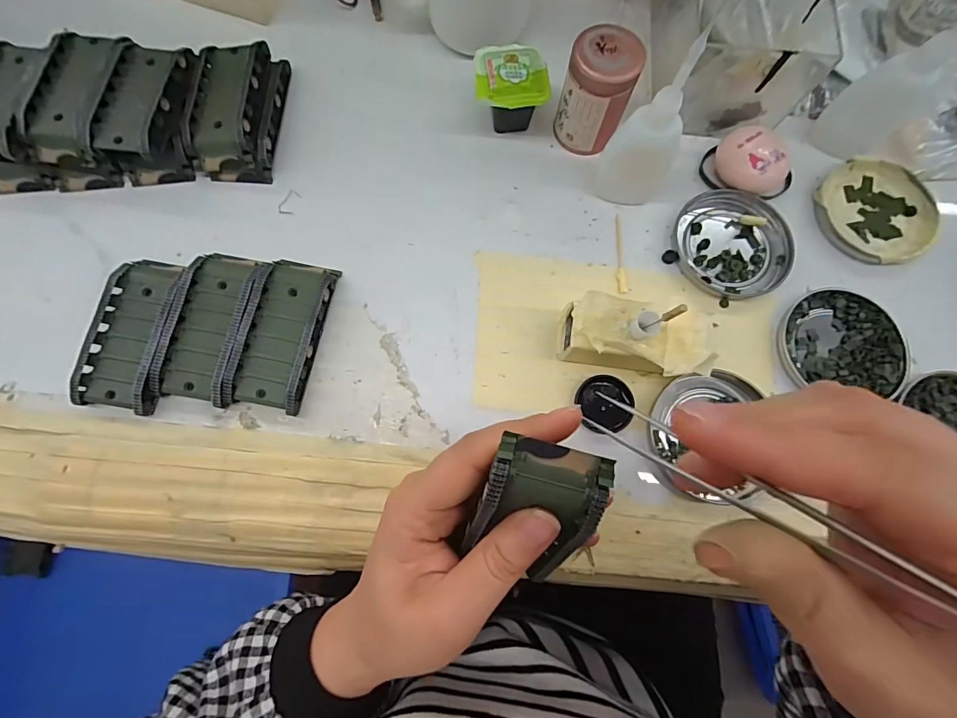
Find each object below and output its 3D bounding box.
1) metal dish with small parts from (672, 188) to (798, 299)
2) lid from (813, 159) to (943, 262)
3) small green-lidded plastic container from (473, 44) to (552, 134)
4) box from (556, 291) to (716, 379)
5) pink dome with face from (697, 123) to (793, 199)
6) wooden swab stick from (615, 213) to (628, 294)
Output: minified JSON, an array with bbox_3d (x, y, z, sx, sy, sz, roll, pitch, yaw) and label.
[{"bbox_3d":[0.176,-0.080,0.306,0.080,0.007,0.075,0,76,-1],"label":"metal dish with small parts"},{"bbox_3d":[0.283,-0.107,0.313,0.080,0.007,0.078,0,76,-1],"label":"lid"},{"bbox_3d":[0.022,-0.186,0.313,0.048,0.039,0.045,-4,76,-2],"label":"small green-lidded plastic container"},{"bbox_3d":[0.092,-0.011,0.268,0.086,0.042,0.043,6,76,0],"label":"box"},{"bbox_3d":[0.192,-0.136,0.311,0.057,0.023,0.045,42,79,9],"label":"pink dome with face"},{"bbox_3d":[0.097,-0.073,0.304,0.007,0.004,0.058,-1,76,-1],"label":"wooden swab stick"}]

